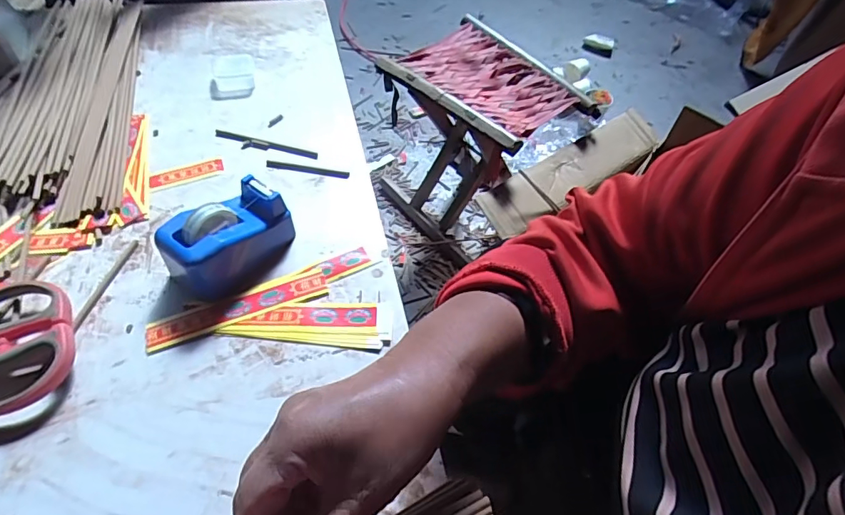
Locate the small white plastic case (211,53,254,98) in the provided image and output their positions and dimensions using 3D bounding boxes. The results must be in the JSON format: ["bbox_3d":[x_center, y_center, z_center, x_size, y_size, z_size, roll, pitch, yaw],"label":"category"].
[{"bbox_3d":[-0.229,-0.223,0.588,0.050,0.010,0.098,-9,54,-12],"label":"small white plastic case"}]

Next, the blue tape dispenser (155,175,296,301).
[{"bbox_3d":[-0.158,-0.017,0.403,0.058,0.051,0.102,35,58,20],"label":"blue tape dispenser"}]

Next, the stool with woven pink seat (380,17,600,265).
[{"bbox_3d":[0.099,-0.215,0.965,0.246,0.324,0.290,-33,62,-26],"label":"stool with woven pink seat"}]

